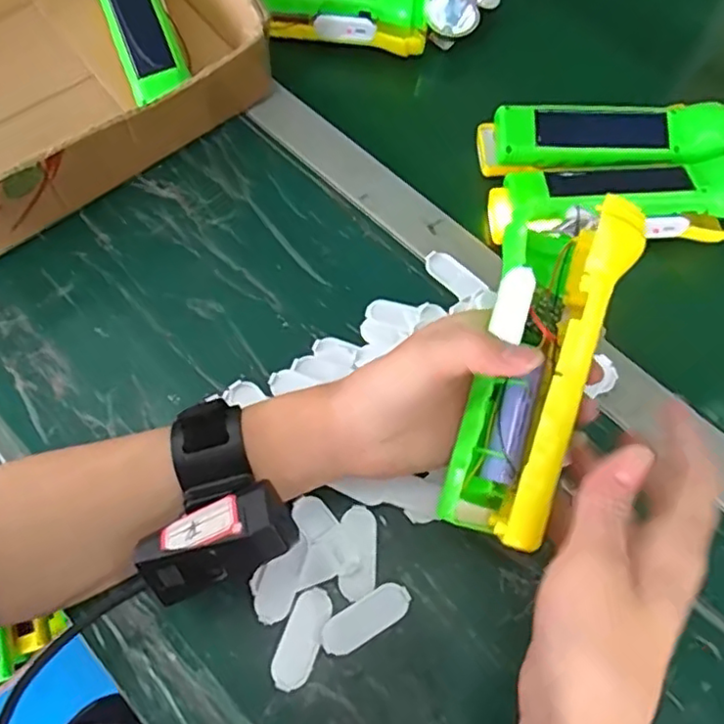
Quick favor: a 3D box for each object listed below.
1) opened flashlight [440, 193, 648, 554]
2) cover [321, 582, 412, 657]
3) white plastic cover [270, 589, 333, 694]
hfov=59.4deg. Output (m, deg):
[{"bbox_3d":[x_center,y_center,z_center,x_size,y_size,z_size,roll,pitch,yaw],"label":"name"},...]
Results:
[{"bbox_3d":[0.084,0.001,0.303,0.054,0.060,0.164,17,79,8],"label":"opened flashlight"},{"bbox_3d":[0.002,0.135,0.333,0.050,0.004,0.020,-30,69,-14],"label":"cover"},{"bbox_3d":[-0.031,0.144,0.330,0.020,0.004,0.049,20,66,8],"label":"white plastic cover"}]

